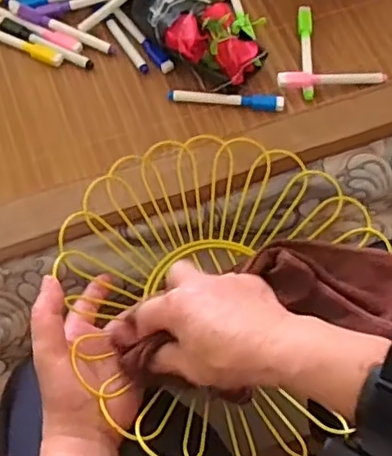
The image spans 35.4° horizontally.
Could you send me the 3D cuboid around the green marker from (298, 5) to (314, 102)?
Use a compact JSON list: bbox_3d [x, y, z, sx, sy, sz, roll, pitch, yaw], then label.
[{"bbox_3d":[0.115,-0.182,0.630,0.014,0.009,0.113,1,67,-1],"label":"green marker"}]

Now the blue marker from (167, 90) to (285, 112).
[{"bbox_3d":[0.030,-0.127,0.603,0.112,0.012,0.014,6,67,1],"label":"blue marker"}]

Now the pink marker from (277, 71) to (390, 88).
[{"bbox_3d":[0.137,-0.149,0.615,0.113,0.023,0.014,-7,68,-5],"label":"pink marker"}]

